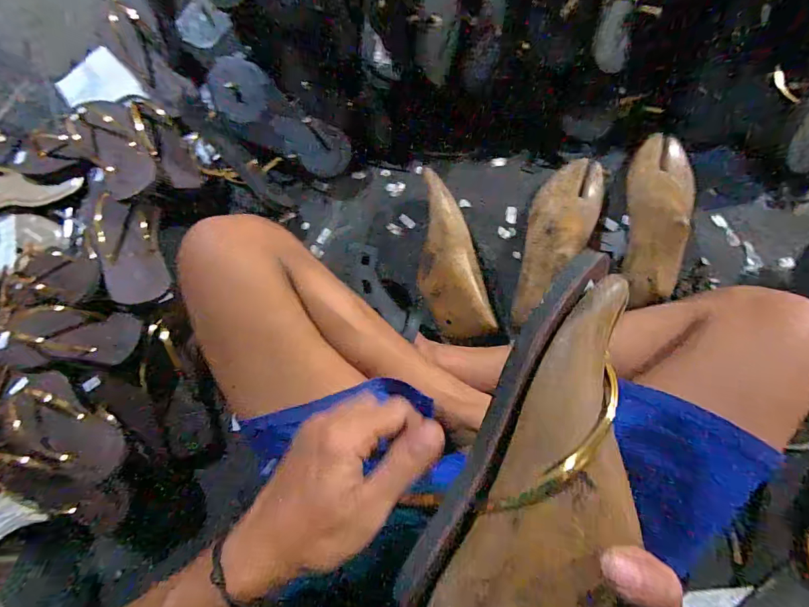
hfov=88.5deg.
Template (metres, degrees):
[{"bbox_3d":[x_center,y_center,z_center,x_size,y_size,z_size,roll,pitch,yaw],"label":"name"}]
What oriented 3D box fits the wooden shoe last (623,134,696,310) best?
[{"bbox_3d":[0.324,-0.111,0.518,0.080,0.061,0.241,14,69,10],"label":"wooden shoe last"}]

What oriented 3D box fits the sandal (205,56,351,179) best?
[{"bbox_3d":[-0.184,-0.269,0.614,0.222,0.021,0.079,33,91,-11],"label":"sandal"}]

